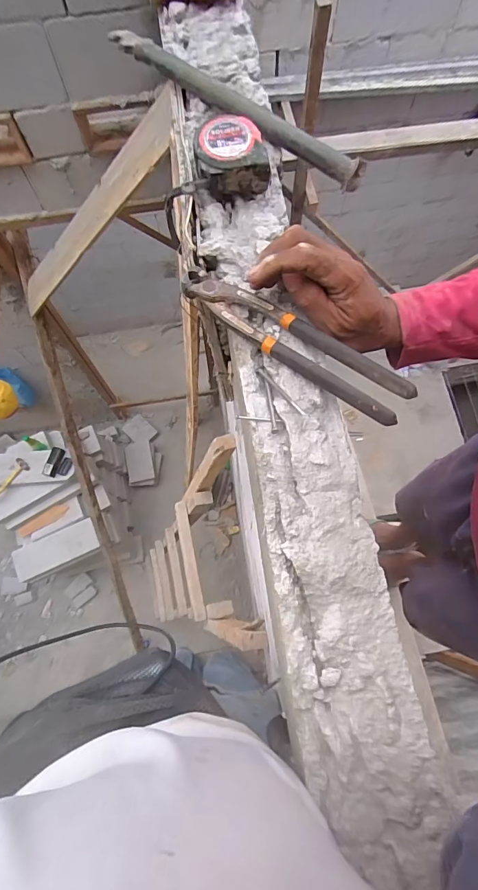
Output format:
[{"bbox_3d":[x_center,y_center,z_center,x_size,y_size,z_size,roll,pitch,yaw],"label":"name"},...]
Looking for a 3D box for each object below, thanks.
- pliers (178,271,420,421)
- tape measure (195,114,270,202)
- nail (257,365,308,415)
[{"bbox_3d":[0.042,-0.089,0.342,0.214,0.019,0.040,36,75,16],"label":"pliers"},{"bbox_3d":[-0.008,-0.278,0.393,0.065,0.043,0.054,-9,72,-2],"label":"tape measure"},{"bbox_3d":[0.035,-0.046,0.340,0.006,0.007,0.065,-35,61,-10],"label":"nail"}]

